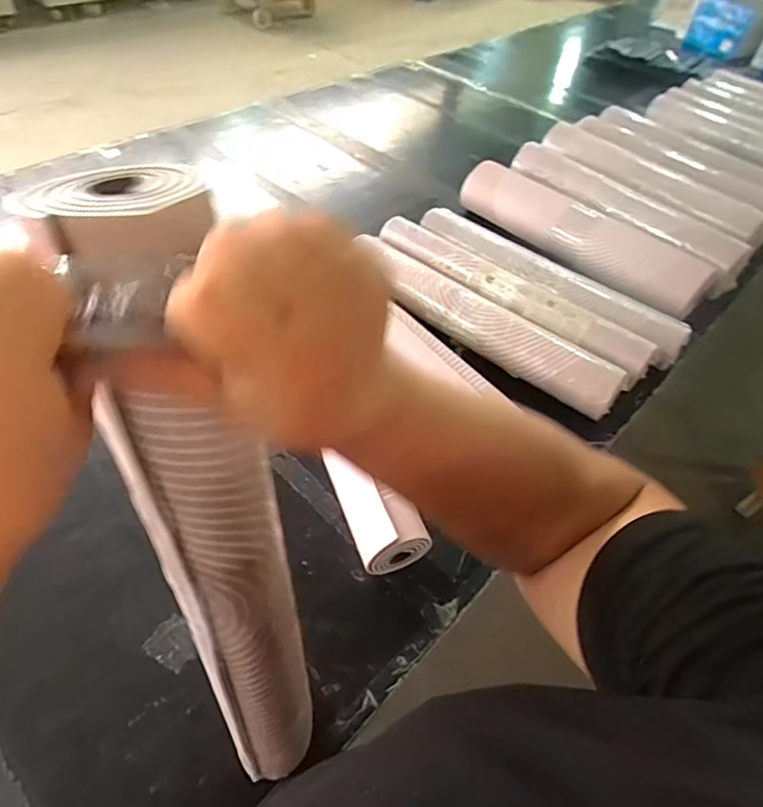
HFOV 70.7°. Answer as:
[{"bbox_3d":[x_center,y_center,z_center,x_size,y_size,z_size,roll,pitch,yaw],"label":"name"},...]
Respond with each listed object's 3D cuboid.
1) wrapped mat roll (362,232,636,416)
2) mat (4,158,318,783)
[{"bbox_3d":[0.158,-0.124,0.836,0.449,0.059,0.078,33,54,21],"label":"wrapped mat roll"},{"bbox_3d":[-0.092,0.109,0.341,0.072,0.479,0.053,-20,39,-23],"label":"mat"}]

